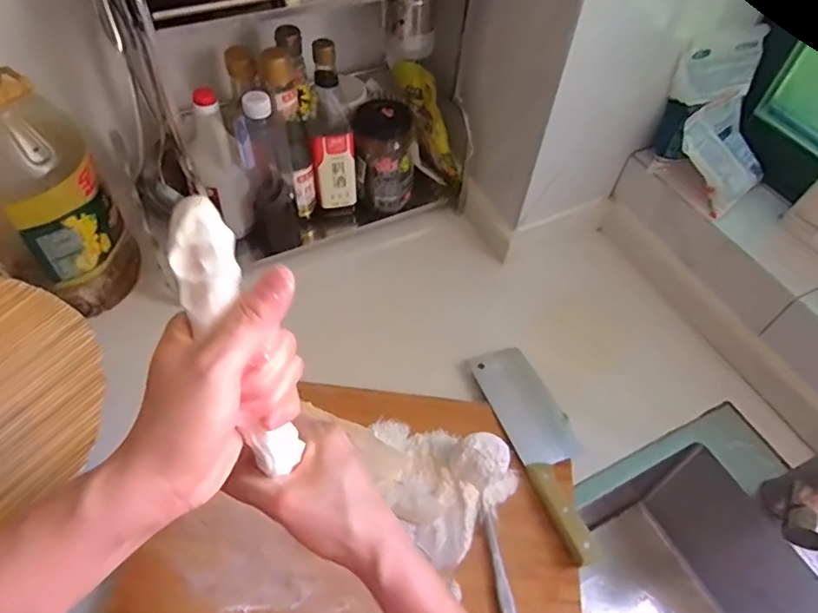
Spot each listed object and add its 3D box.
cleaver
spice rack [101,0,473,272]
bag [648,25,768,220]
[{"bbox_3d":[0.170,0.163,0.676,0.087,0.047,0.275,-13,55,-14],"label":"cleaver"},{"bbox_3d":[-0.135,-0.317,0.734,0.414,0.457,0.213,-21,57,-19],"label":"spice rack"},{"bbox_3d":[0.429,-0.243,0.738,0.126,0.162,0.155,-14,55,-14],"label":"bag"}]

